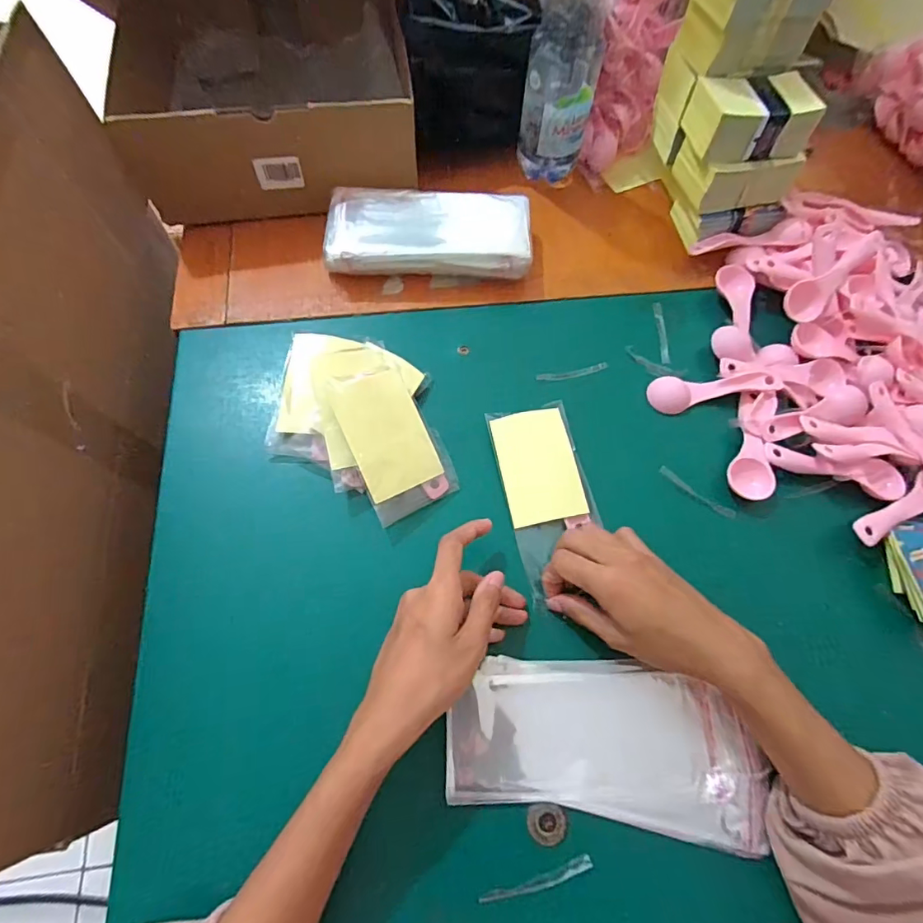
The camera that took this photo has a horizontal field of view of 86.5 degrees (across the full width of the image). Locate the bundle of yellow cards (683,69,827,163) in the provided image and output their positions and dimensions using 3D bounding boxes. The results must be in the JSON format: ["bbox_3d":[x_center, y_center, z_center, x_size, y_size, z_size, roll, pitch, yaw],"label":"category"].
[{"bbox_3d":[0.261,-0.313,0.444,0.094,0.043,0.073,-6,67,-6],"label":"bundle of yellow cards"}]

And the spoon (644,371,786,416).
[{"bbox_3d":[0.226,-0.064,0.439,0.112,0.022,0.032,-4,67,-5],"label":"spoon"}]

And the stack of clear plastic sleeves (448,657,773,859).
[{"bbox_3d":[0.092,0.182,0.322,0.193,0.013,0.092,7,67,3],"label":"stack of clear plastic sleeves"}]

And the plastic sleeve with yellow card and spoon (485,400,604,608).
[{"bbox_3d":[0.069,0.025,0.389,0.066,0.013,0.149,-10,68,-7],"label":"plastic sleeve with yellow card and spoon"}]

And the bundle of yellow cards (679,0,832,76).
[{"bbox_3d":[0.255,-0.394,0.419,0.104,0.081,0.061,-12,68,-8],"label":"bundle of yellow cards"}]

